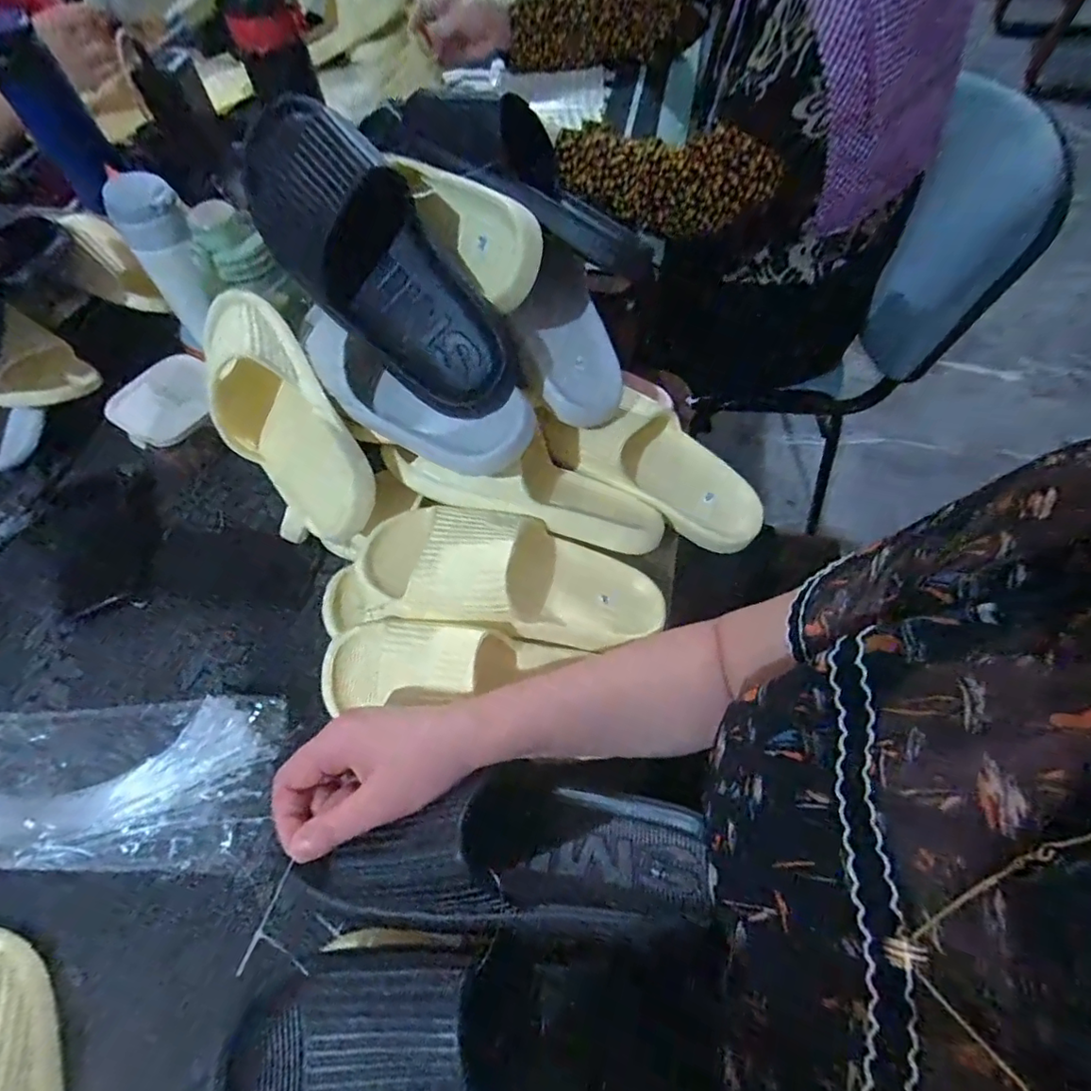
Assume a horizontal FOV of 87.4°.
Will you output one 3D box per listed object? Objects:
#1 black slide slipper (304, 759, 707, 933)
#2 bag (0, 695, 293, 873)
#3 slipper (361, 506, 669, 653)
[{"bbox_3d":[-0.017,0.184,0.350,0.227,0.065,0.098,3,59,-12],"label":"black slide slipper"},{"bbox_3d":[-0.432,0.185,0.459,0.422,0.044,0.130,-1,60,3],"label":"bag"},{"bbox_3d":[-0.018,0.021,0.463,0.248,0.065,0.099,14,60,-13],"label":"slipper"}]

